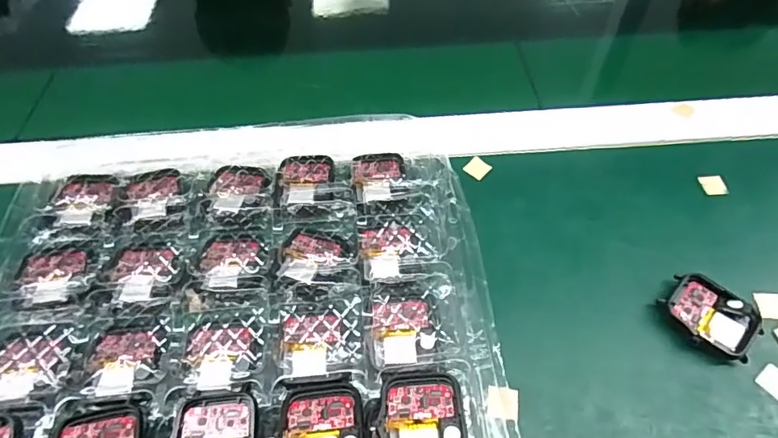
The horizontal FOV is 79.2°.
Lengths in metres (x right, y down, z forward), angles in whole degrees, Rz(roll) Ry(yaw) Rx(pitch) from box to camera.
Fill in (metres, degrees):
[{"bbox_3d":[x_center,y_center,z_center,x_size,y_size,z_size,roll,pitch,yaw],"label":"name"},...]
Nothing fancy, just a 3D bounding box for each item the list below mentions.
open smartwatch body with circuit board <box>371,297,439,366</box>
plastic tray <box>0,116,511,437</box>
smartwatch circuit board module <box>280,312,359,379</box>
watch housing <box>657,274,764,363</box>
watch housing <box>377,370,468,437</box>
[{"bbox_3d":[0.008,0.058,0.250,0.034,0.008,0.035,-3,54,-1],"label":"open smartwatch body with circuit board"},{"bbox_3d":[-0.082,0.065,0.248,0.263,0.029,0.284,-8,54,-5],"label":"plastic tray"},{"bbox_3d":[-0.036,0.065,0.246,0.041,0.006,0.034,-3,54,-1],"label":"smartwatch circuit board module"},{"bbox_3d":[0.177,0.055,0.259,0.047,0.012,0.038,35,62,23],"label":"watch housing"},{"bbox_3d":[0.015,0.093,0.213,0.037,0.010,0.045,-3,54,-1],"label":"watch housing"}]

